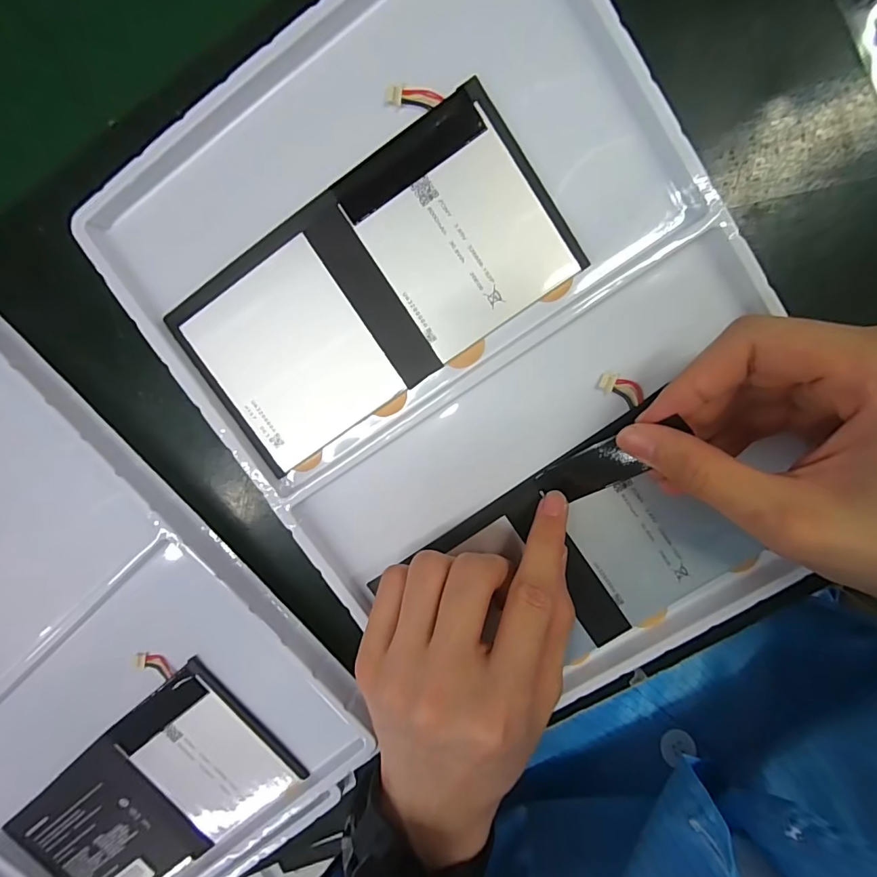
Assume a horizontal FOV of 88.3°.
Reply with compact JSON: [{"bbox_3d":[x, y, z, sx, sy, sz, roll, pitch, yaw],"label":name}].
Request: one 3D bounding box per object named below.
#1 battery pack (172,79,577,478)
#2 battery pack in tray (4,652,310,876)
[{"bbox_3d":[-0.032,-0.066,0.208,0.171,0.010,0.098,-36,93,6],"label":"battery pack"},{"bbox_3d":[-0.171,0.206,0.264,0.171,0.010,0.104,-41,93,6],"label":"battery pack in tray"}]

